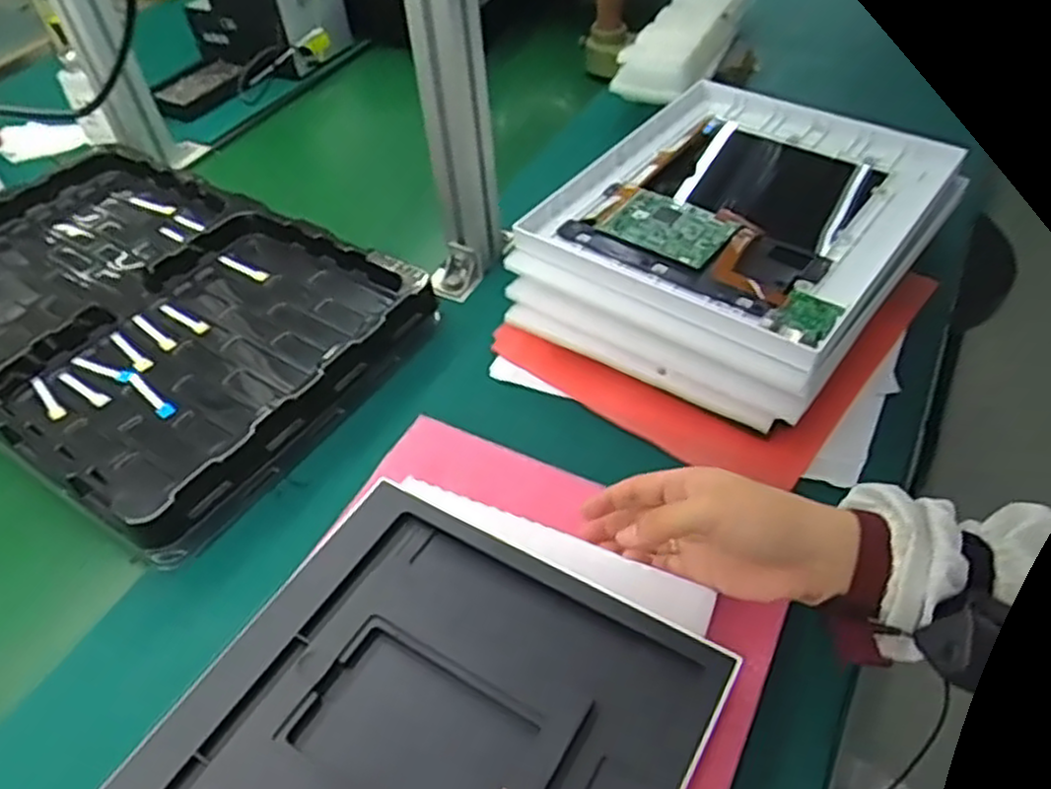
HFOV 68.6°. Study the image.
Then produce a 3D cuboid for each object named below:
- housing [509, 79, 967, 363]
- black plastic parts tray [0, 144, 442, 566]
[{"bbox_3d":[0.192,-0.162,0.650,0.265,0.034,0.321,28,54,27],"label":"housing"},{"bbox_3d":[-0.355,-0.081,0.691,0.482,0.043,0.311,26,54,26],"label":"black plastic parts tray"}]

